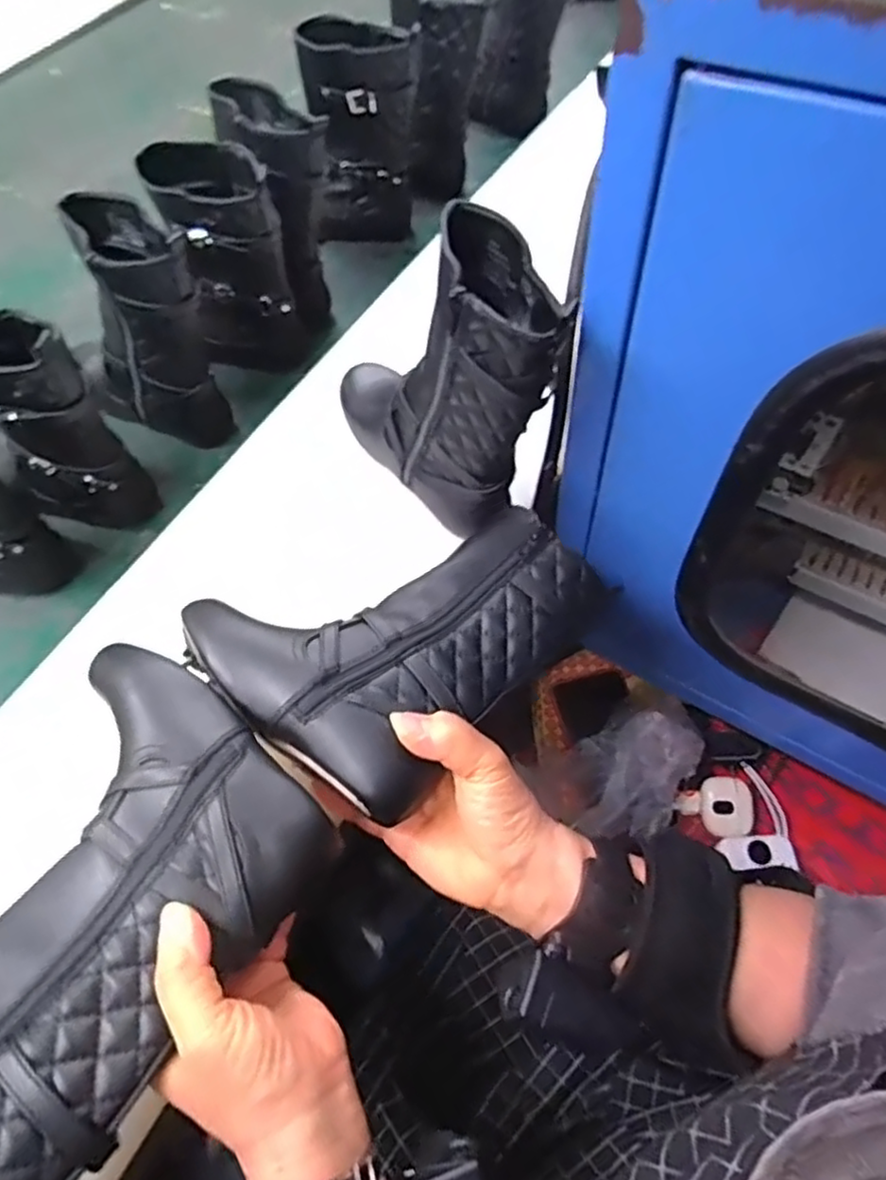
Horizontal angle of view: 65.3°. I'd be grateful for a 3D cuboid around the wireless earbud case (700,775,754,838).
[{"bbox_3d":[0.264,0.198,0.642,0.043,0.014,0.058,1,59,3],"label":"wireless earbud case"}]

